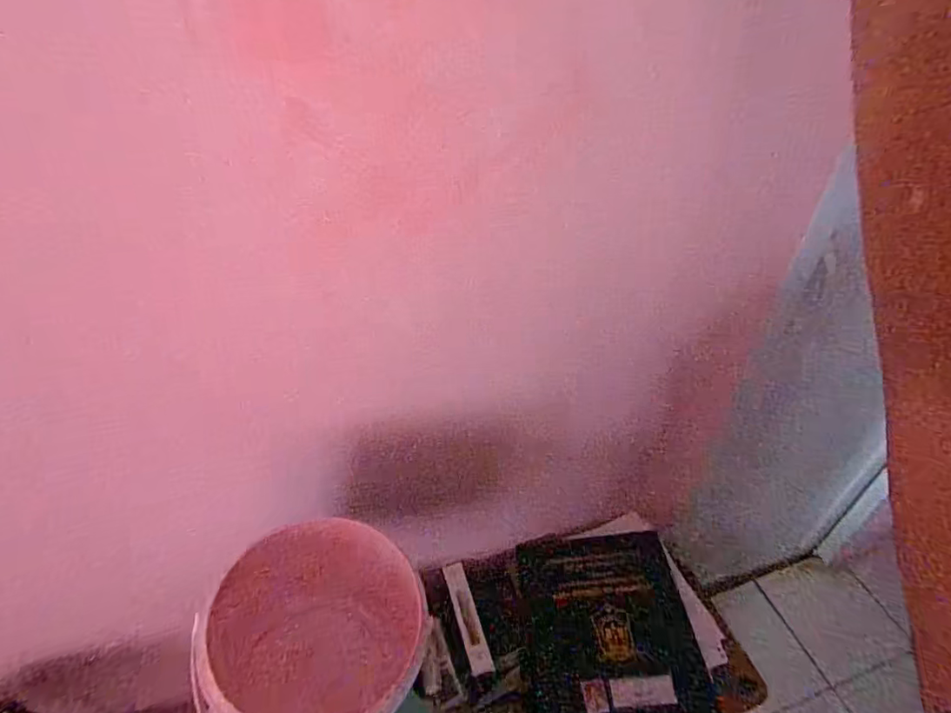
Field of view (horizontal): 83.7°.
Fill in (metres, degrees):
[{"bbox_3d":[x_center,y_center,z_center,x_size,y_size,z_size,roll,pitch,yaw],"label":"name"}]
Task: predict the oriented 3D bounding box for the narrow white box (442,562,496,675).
[{"bbox_3d":[-0.011,0.420,0.855,0.036,0.024,0.170,-14,44,-12],"label":"narrow white box"}]

